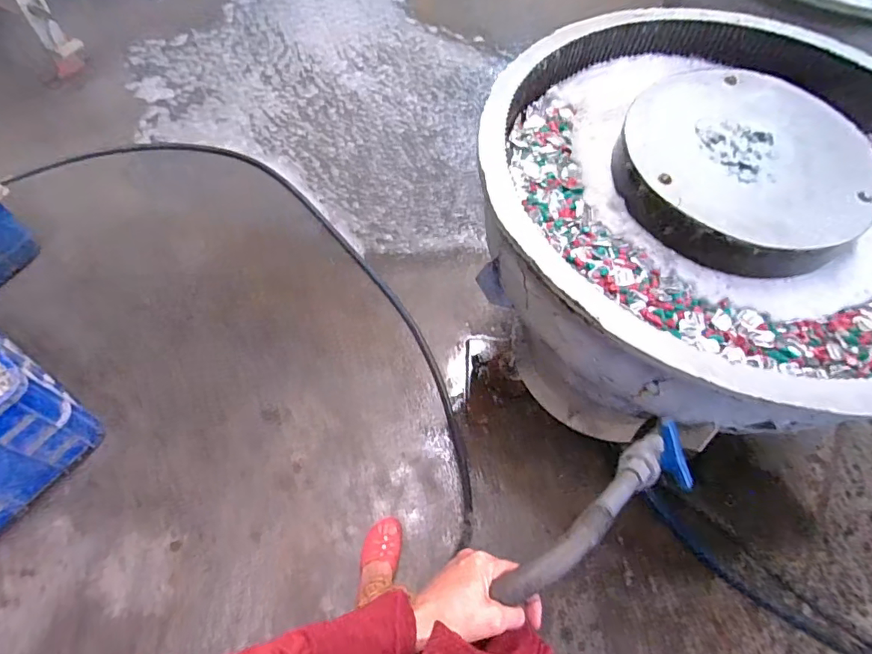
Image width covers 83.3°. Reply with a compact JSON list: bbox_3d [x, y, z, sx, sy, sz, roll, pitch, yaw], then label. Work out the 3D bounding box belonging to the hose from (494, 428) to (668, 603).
[{"bbox_3d":[0.164,0.182,0.489,0.271,0.043,0.039,-21,57,-42],"label":"hose"}]

